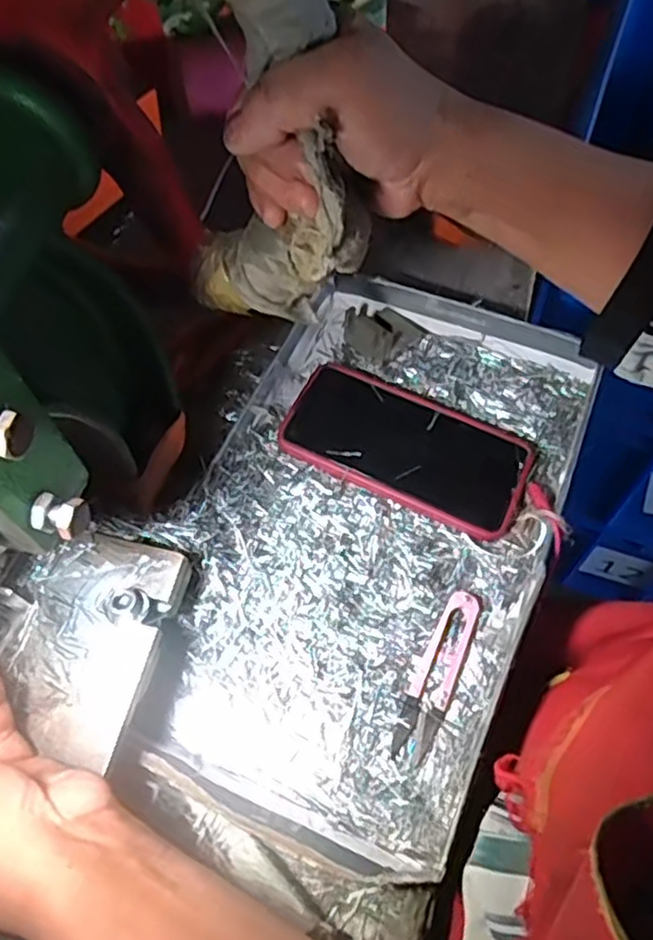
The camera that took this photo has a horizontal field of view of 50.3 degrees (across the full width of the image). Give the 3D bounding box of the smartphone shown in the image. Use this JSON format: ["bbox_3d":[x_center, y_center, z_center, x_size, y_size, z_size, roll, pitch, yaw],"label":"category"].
[{"bbox_3d":[0.054,-0.018,0.464,0.159,0.009,0.082,24,63,9],"label":"smartphone"}]

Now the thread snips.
[{"bbox_3d":[0.065,0.115,0.398,0.024,0.009,0.099,24,65,15],"label":"thread snips"}]

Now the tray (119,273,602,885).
[{"bbox_3d":[0.029,0.034,0.438,0.209,0.033,0.359,19,63,12],"label":"tray"}]

